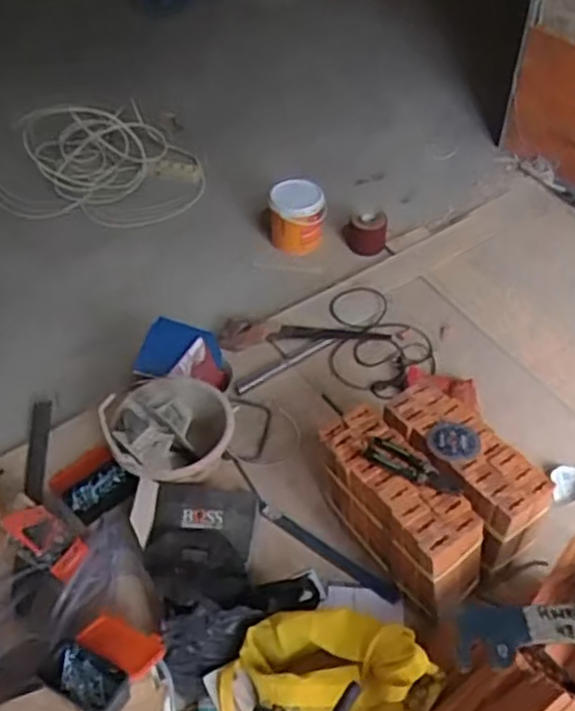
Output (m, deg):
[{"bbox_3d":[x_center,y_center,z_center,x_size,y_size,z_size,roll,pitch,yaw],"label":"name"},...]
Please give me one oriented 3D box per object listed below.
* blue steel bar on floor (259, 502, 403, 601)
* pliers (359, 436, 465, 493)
[{"bbox_3d":[0.083,0.404,1.505,0.336,0.019,0.033,29,53,24],"label":"blue steel bar on floor"},{"bbox_3d":[0.229,0.209,1.350,0.188,0.014,0.056,28,53,25],"label":"pliers"}]

